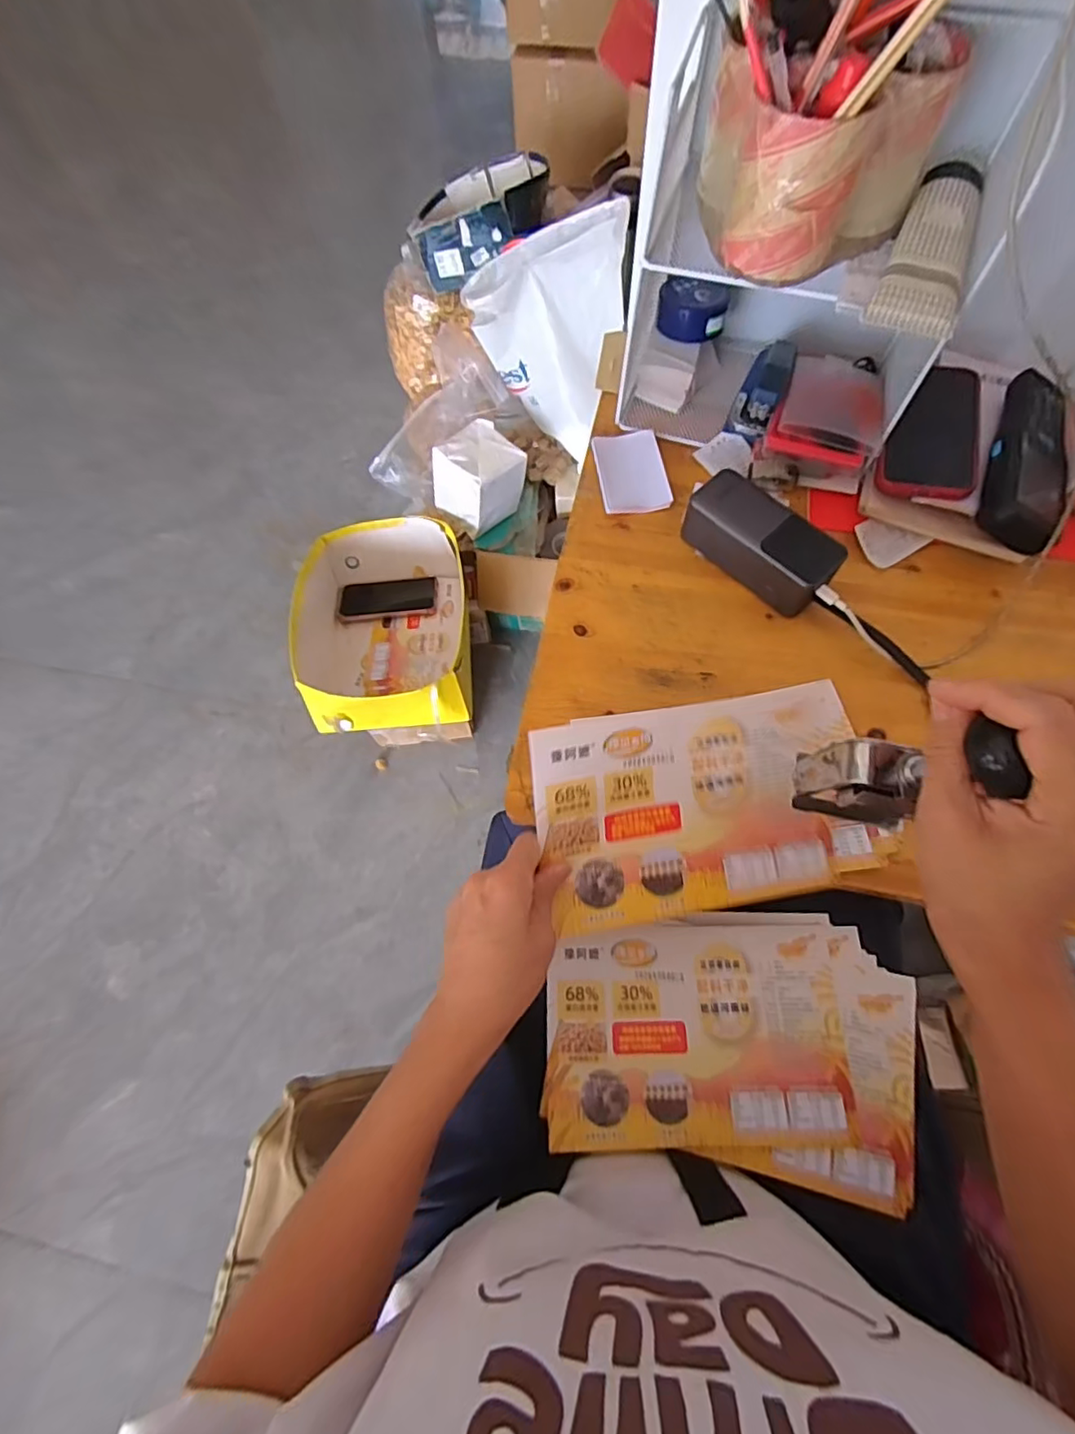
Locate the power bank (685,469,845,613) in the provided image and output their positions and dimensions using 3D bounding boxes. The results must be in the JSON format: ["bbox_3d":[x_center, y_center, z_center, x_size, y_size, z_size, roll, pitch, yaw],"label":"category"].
[{"bbox_3d":[0.187,-0.147,0.502,0.062,0.047,0.130,-39,72,-13],"label":"power bank"}]

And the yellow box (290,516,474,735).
[{"bbox_3d":[-0.235,-0.138,0.875,0.258,0.132,0.357,-8,67,-1],"label":"yellow box"}]

